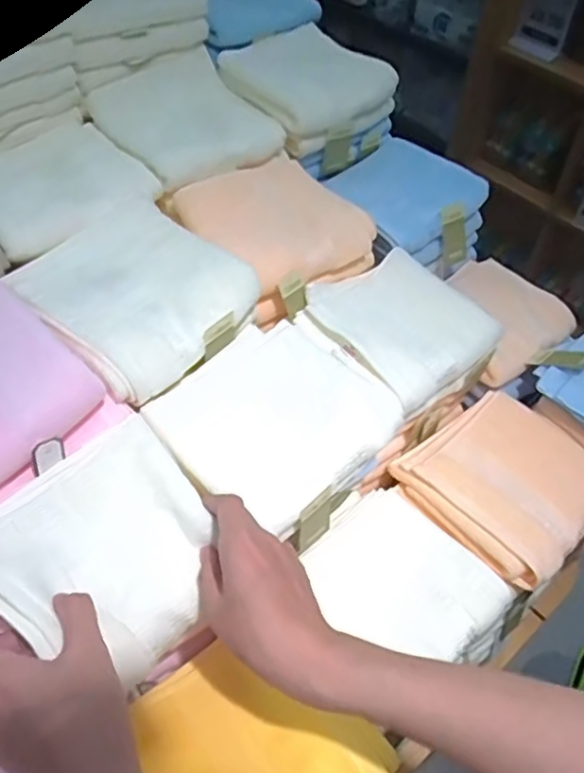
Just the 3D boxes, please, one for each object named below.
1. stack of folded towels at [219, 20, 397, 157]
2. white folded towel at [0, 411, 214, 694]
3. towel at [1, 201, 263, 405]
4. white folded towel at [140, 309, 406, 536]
[{"bbox_3d":[0.017,-0.416,0.857,0.196,0.067,0.175,-32,58,-24],"label":"stack of folded towels"},{"bbox_3d":[-0.142,0.129,0.482,0.170,0.032,0.167,-36,81,-29],"label":"white folded towel"},{"bbox_3d":[-0.156,-0.091,0.623,0.190,0.050,0.183,37,59,25],"label":"towel"},{"bbox_3d":[-0.010,0.032,0.620,0.193,0.054,0.188,-37,61,-27],"label":"white folded towel"}]

